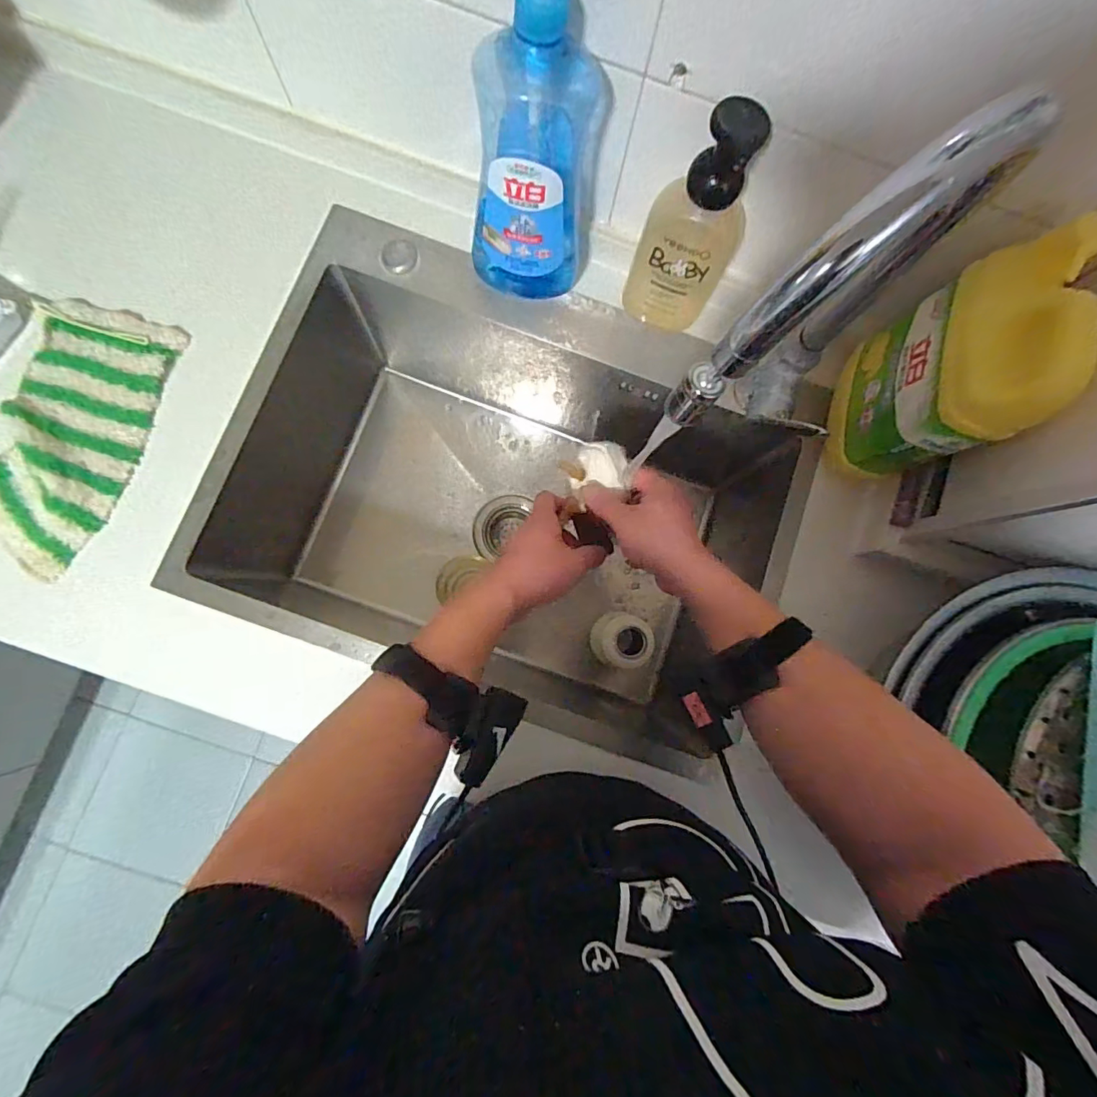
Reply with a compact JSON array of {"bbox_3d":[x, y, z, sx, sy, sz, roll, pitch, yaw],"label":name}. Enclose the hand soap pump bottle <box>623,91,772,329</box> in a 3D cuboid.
[{"bbox_3d":[0.132,-0.290,0.458,0.085,0.191,0.064,21,82,0],"label":"hand soap pump bottle"}]

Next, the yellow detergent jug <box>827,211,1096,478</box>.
[{"bbox_3d":[0.338,-0.151,0.429,0.066,0.196,0.148,14,82,-1],"label":"yellow detergent jug"}]

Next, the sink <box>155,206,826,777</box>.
[{"bbox_3d":[-0.042,-0.056,0.620,0.589,0.221,0.433,20,82,-1],"label":"sink"}]

